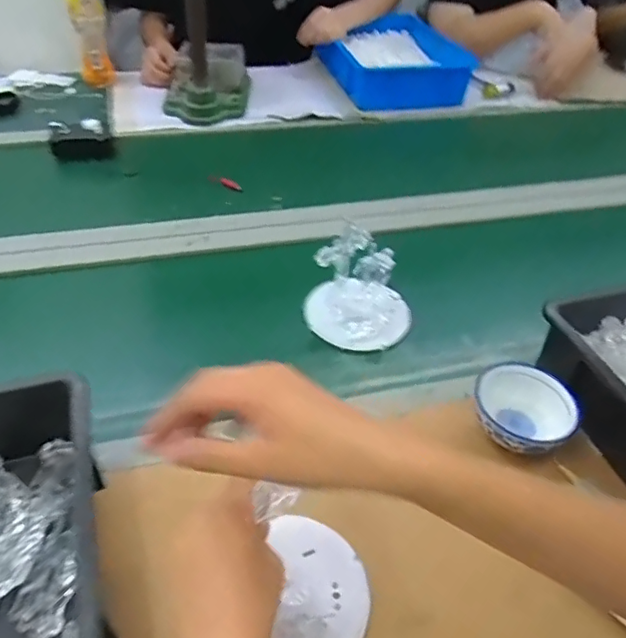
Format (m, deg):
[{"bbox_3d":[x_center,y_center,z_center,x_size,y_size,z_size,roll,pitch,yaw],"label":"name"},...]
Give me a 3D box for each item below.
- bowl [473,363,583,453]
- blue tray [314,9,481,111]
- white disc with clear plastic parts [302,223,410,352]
[{"bbox_3d":[0.209,0.099,0.567,0.098,0.052,0.097,2,44,-2],"label":"bowl"},{"bbox_3d":[0.204,-0.675,1.446,0.329,0.099,0.459,-6,44,-10],"label":"blue tray"},{"bbox_3d":[0.061,-0.038,0.693,0.127,0.097,0.116,2,44,-2],"label":"white disc with clear plastic parts"}]

